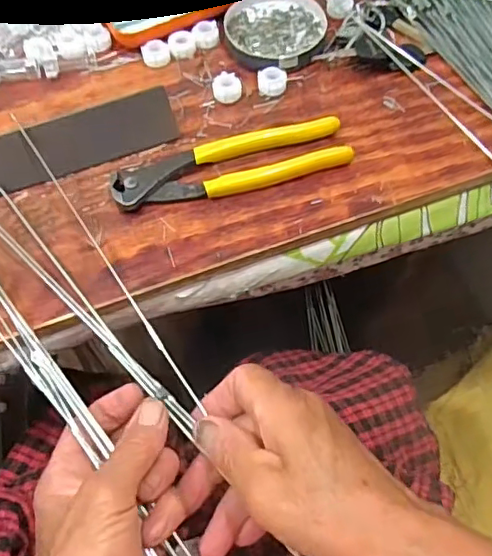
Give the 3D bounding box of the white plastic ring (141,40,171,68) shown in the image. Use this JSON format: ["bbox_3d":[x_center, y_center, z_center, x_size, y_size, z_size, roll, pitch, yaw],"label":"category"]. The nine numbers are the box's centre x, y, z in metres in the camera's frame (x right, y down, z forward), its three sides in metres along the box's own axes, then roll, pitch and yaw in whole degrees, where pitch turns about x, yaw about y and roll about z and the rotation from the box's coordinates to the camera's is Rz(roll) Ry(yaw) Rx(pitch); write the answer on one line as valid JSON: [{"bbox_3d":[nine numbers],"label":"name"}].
[{"bbox_3d":[-0.071,-0.178,0.451,0.022,0.010,0.021,0,61,1],"label":"white plastic ring"}]

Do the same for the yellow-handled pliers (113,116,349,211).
[{"bbox_3d":[-0.010,-0.080,0.395,0.163,0.014,0.044,-16,62,-8],"label":"yellow-handled pliers"}]

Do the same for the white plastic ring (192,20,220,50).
[{"bbox_3d":[-0.032,-0.195,0.457,0.021,0.011,0.020,0,61,1],"label":"white plastic ring"}]

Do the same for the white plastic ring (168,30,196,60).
[{"bbox_3d":[-0.051,-0.186,0.454,0.021,0.011,0.019,-11,61,-5],"label":"white plastic ring"}]

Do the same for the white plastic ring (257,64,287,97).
[{"bbox_3d":[0.020,-0.151,0.434,0.022,0.010,0.024,0,61,1],"label":"white plastic ring"}]

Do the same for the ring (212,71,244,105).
[{"bbox_3d":[-0.014,-0.144,0.430,0.022,0.013,0.019,-4,61,-2],"label":"ring"}]

